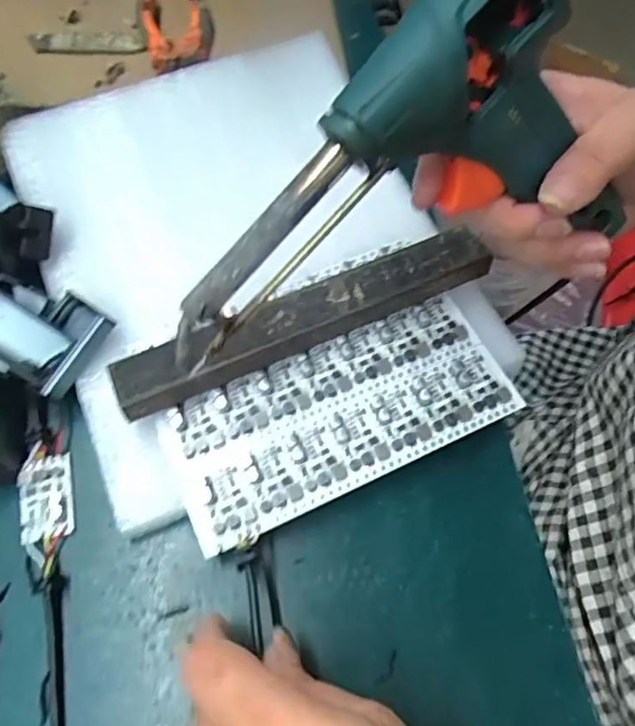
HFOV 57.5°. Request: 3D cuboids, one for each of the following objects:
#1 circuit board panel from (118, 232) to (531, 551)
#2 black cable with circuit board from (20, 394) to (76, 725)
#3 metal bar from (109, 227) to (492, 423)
[{"bbox_3d":[0.002,0.007,0.303,0.172,0.007,0.118,-24,66,-12],"label":"circuit board panel"},{"bbox_3d":[-0.115,0.134,0.251,0.024,0.015,0.265,-12,61,-8],"label":"black cable with circuit board"},{"bbox_3d":[-0.005,-0.023,0.307,0.202,0.028,0.031,-21,63,-13],"label":"metal bar"}]

